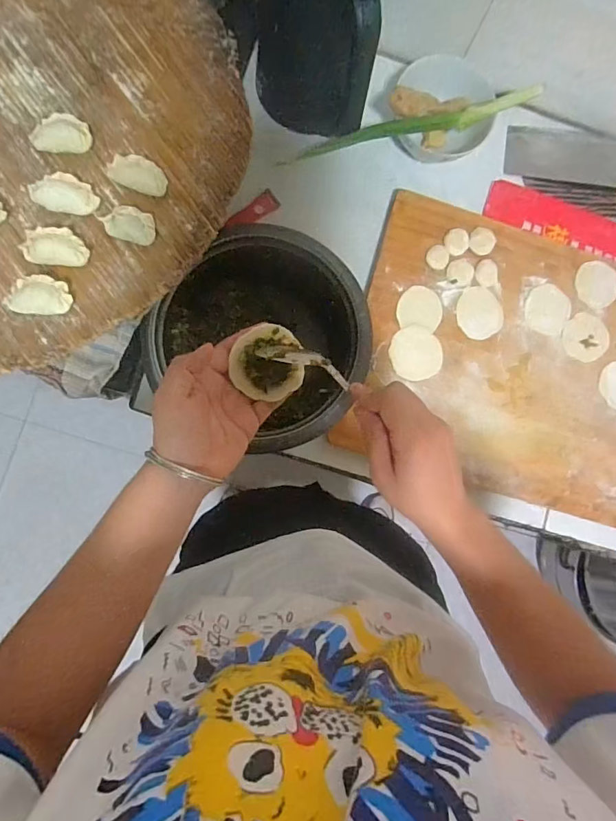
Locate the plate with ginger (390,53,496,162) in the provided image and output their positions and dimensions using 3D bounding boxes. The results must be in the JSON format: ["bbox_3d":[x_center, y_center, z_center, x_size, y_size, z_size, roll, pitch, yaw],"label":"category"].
[{"bbox_3d":[0.183,-0.405,0.617,0.132,0.086,0.123,0,86,-6],"label":"plate with ginger"}]

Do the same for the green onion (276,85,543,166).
[{"bbox_3d":[0.140,-0.372,0.603,0.349,0.035,0.034,-16,88,-7],"label":"green onion"}]

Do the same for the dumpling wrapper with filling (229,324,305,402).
[{"bbox_3d":[-0.032,-0.041,0.384,0.058,0.009,0.060,-2,101,-15],"label":"dumpling wrapper with filling"}]

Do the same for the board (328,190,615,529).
[{"bbox_3d":[0.347,-0.063,0.646,0.552,0.022,0.392,15,85,-5],"label":"board"}]

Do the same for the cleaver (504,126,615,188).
[{"bbox_3d":[0.440,-0.379,0.684,0.282,0.035,0.077,7,85,-5],"label":"cleaver"}]

